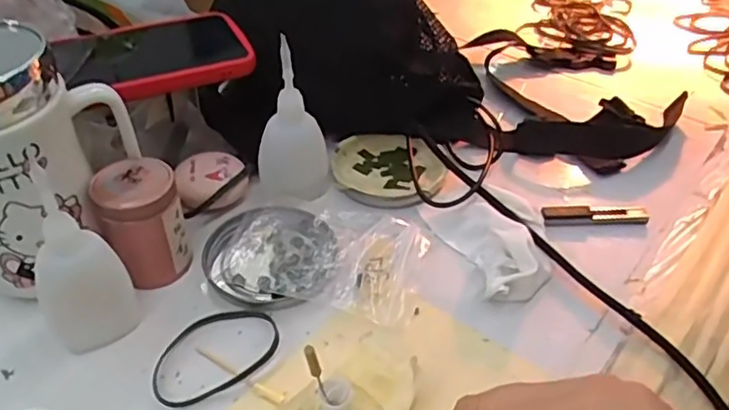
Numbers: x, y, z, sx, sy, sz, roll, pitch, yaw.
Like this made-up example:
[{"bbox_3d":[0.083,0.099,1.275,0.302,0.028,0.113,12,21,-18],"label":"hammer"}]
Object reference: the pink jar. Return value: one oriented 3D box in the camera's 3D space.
[{"bbox_3d":[-0.129,0.011,0.372,0.046,0.061,0.044,1,42,-1],"label":"pink jar"}]

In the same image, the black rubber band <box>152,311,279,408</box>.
[{"bbox_3d":[-0.080,0.078,0.345,0.070,0.004,0.049,-22,43,-19],"label":"black rubber band"}]

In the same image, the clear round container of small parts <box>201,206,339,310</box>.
[{"bbox_3d":[-0.057,0.028,0.391,0.079,0.007,0.079,1,42,-1],"label":"clear round container of small parts"}]

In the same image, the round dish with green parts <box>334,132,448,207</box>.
[{"bbox_3d":[0.016,-0.026,0.457,0.077,0.017,0.077,1,42,-1],"label":"round dish with green parts"}]

